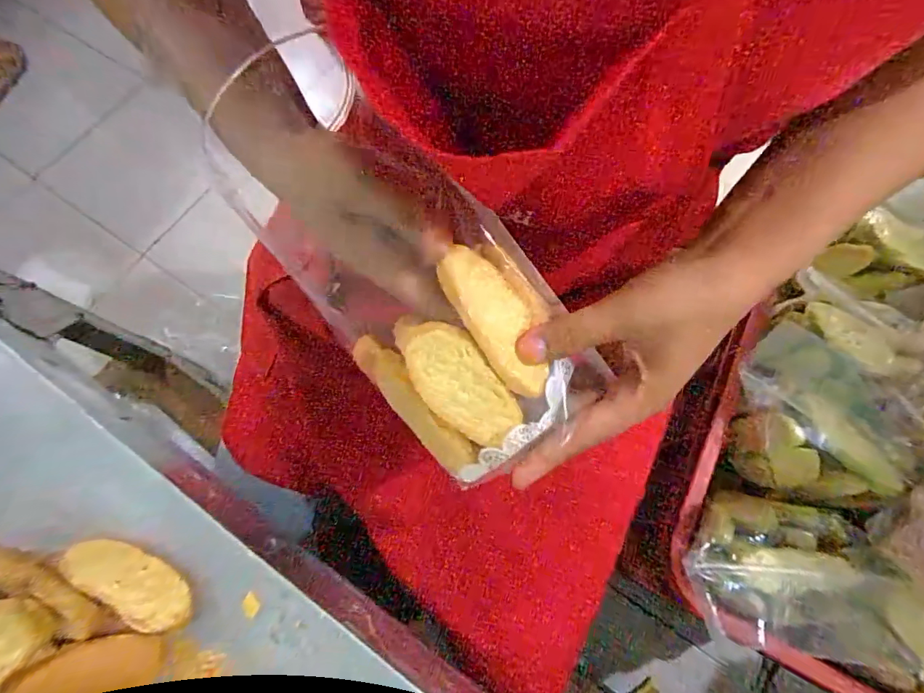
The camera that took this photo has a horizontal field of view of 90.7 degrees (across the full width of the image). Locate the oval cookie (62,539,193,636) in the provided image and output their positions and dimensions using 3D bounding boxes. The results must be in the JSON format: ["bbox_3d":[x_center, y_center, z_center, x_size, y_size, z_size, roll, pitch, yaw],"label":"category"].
[{"bbox_3d":[-0.210,0.146,0.286,0.084,0.013,0.031,28,74,9],"label":"oval cookie"}]

